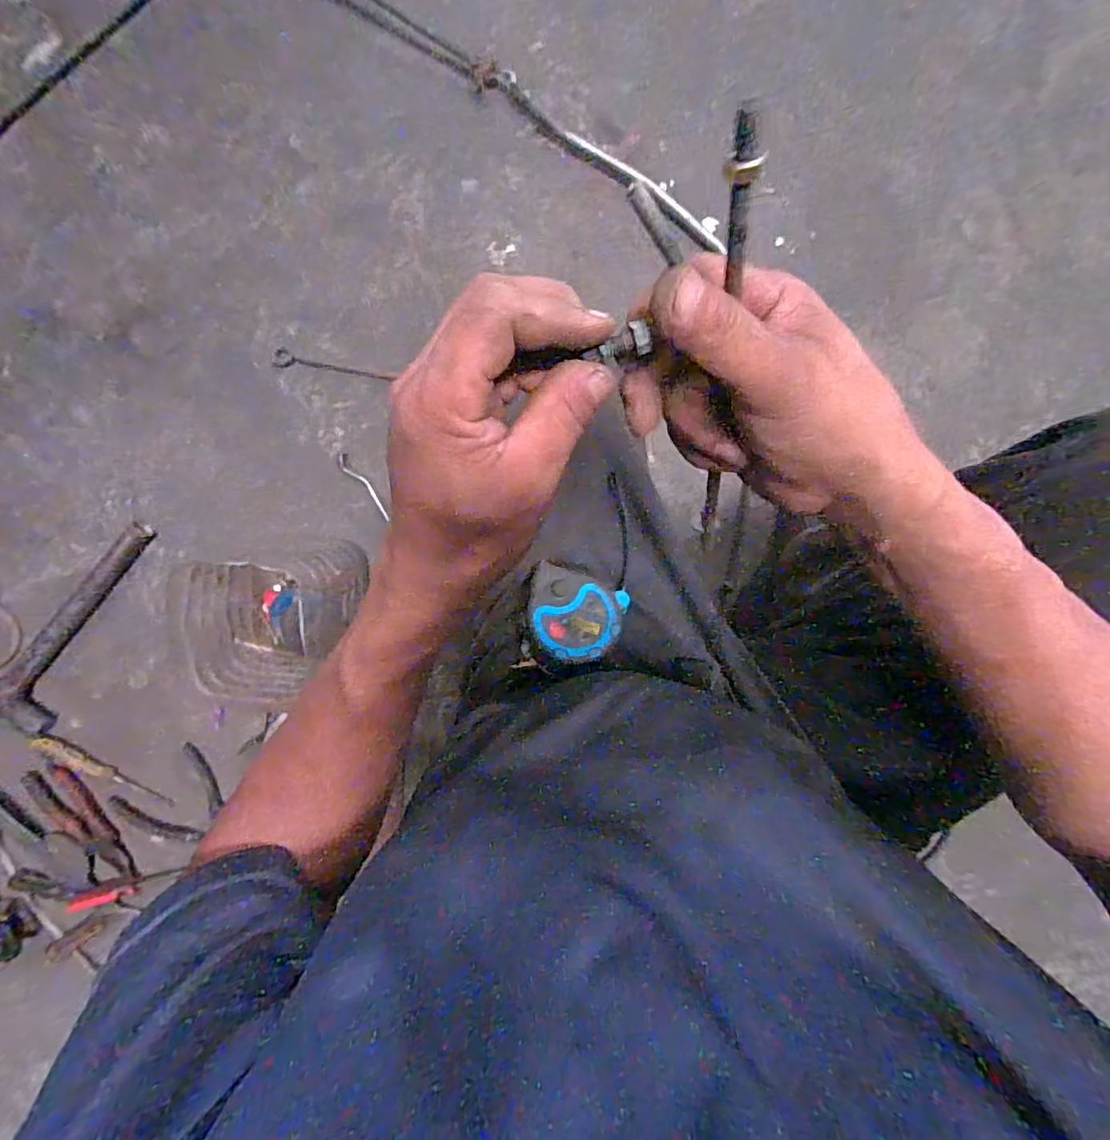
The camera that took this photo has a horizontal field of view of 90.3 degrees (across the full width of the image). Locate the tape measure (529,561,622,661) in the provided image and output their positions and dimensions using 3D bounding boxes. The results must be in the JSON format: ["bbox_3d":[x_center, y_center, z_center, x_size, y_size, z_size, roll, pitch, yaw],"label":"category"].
[{"bbox_3d":[0.010,0.037,0.452,0.086,0.020,0.072,26,63,13],"label":"tape measure"}]

